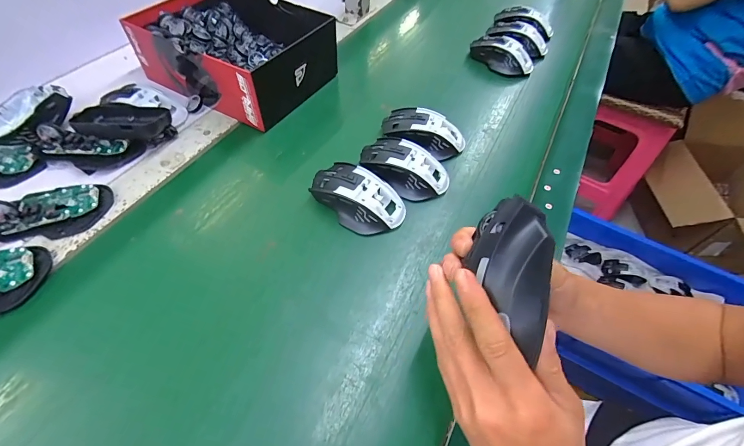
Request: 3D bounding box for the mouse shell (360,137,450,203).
[{"bbox_3d":[0.039,-0.071,0.446,0.115,0.032,0.071,31,57,17],"label":"mouse shell"}]

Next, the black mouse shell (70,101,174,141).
[{"bbox_3d":[-0.314,-0.123,0.455,0.114,0.040,0.056,8,53,1],"label":"black mouse shell"}]

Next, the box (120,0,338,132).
[{"bbox_3d":[-0.210,-0.269,0.544,0.256,0.087,0.189,27,56,15],"label":"box"}]

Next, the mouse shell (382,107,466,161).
[{"bbox_3d":[0.071,-0.123,0.489,0.116,0.036,0.070,15,54,6],"label":"mouse shell"}]

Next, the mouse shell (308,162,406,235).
[{"bbox_3d":[-0.017,-0.033,0.415,0.115,0.036,0.072,31,57,17],"label":"mouse shell"}]

